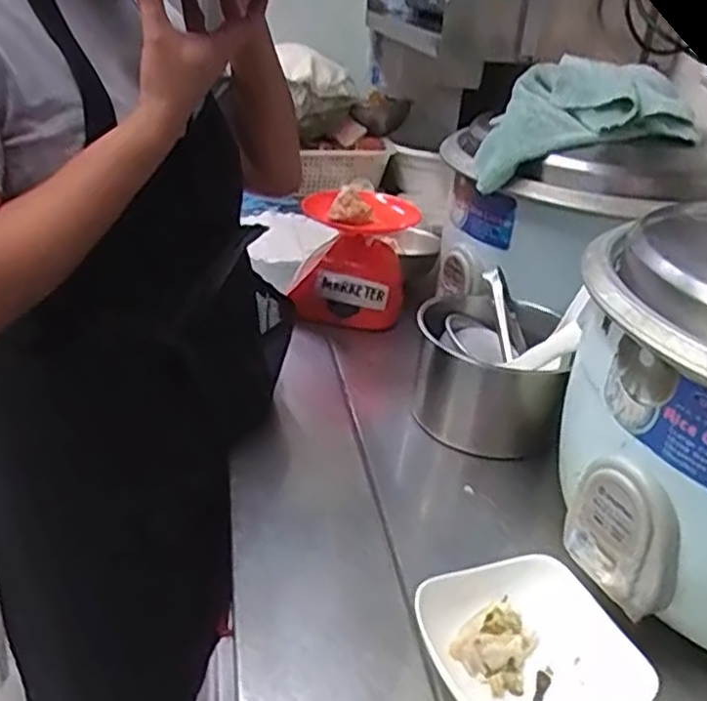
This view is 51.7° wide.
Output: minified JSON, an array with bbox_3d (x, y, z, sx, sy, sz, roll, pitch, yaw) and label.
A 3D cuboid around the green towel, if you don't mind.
[{"bbox_3d":[0.271,-0.298,0.907,0.288,0.047,0.159,-17,60,-7],"label":"green towel"}]

